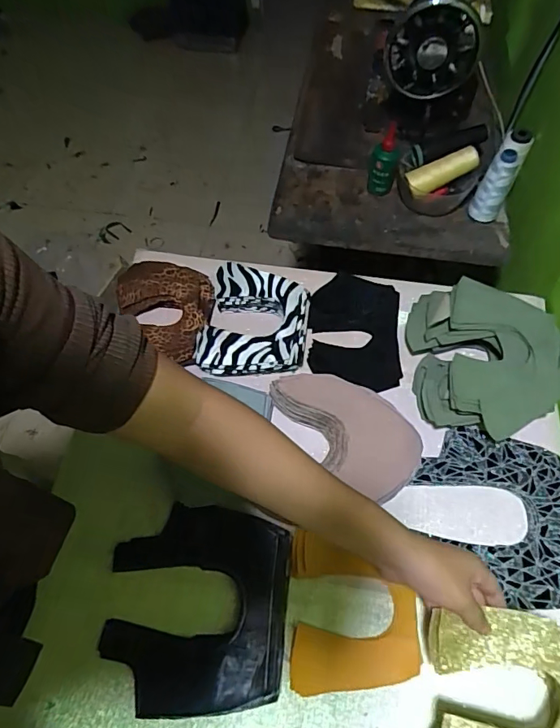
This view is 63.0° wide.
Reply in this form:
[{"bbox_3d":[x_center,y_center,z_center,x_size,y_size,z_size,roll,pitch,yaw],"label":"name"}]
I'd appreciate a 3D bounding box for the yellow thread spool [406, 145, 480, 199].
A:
[{"bbox_3d":[0.258,-0.303,0.727,0.120,0.039,0.035,-23,63,5],"label":"yellow thread spool"}]

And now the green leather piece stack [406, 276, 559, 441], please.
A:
[{"bbox_3d":[0.264,-0.003,0.579,0.183,0.078,0.186,-2,61,-1],"label":"green leather piece stack"}]

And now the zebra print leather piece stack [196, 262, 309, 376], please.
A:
[{"bbox_3d":[-0.032,-0.053,0.619,0.136,0.034,0.161,11,62,6],"label":"zebra print leather piece stack"}]

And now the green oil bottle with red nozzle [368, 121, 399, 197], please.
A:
[{"bbox_3d":[0.172,-0.341,0.751,0.046,0.111,0.055,12,62,7],"label":"green oil bottle with red nozzle"}]

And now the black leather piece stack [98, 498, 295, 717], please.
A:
[{"bbox_3d":[-0.087,0.247,0.476,0.185,0.018,0.187,5,62,3],"label":"black leather piece stack"}]

